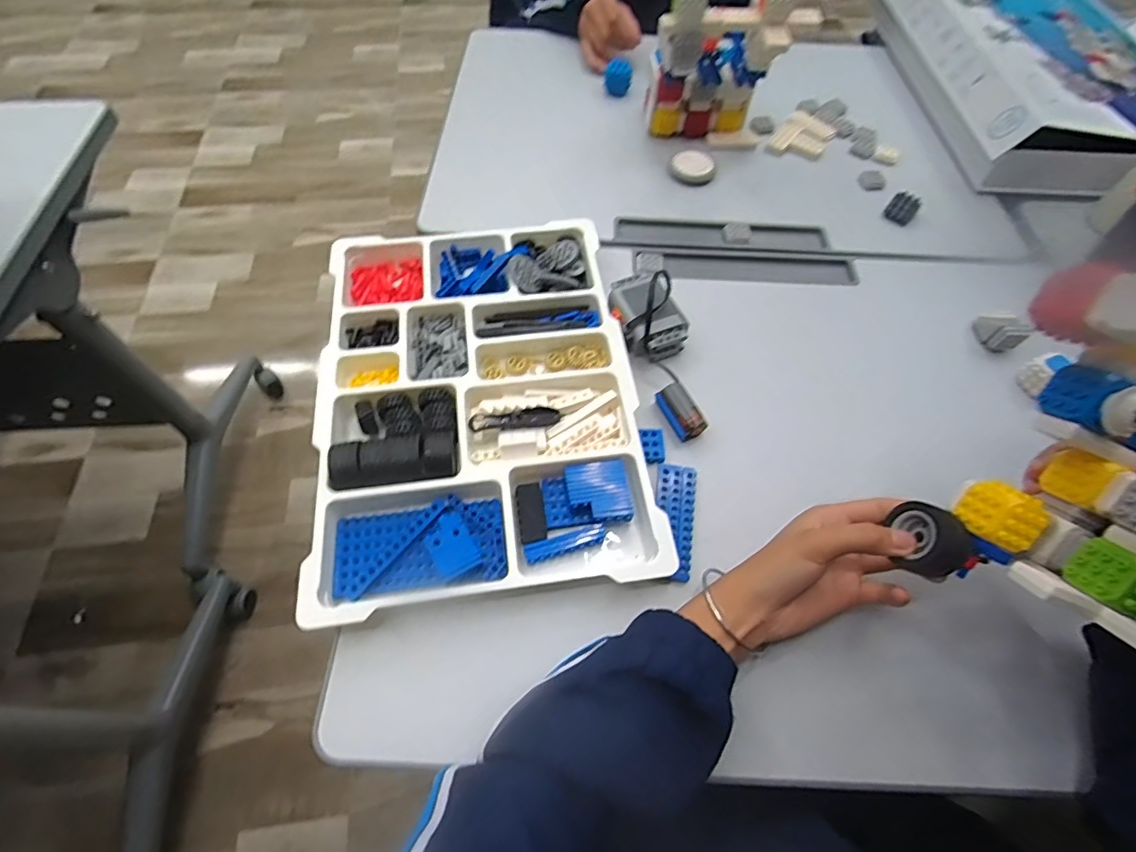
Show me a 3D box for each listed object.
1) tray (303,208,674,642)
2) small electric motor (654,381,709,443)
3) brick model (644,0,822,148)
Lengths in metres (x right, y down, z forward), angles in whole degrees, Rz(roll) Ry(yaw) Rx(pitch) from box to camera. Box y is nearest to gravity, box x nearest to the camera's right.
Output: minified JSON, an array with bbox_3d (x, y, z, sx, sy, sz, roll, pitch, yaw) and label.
[{"bbox_3d":[-0.080,-0.038,0.481,0.270,0.039,0.377,-7,60,-6],"label":"tray"},{"bbox_3d":[0.100,-0.012,0.476,0.023,0.024,0.052,-22,63,-14],"label":"small electric motor"},{"bbox_3d":[0.182,-0.424,0.629,0.159,0.171,0.106,12,60,5],"label":"brick model"}]

